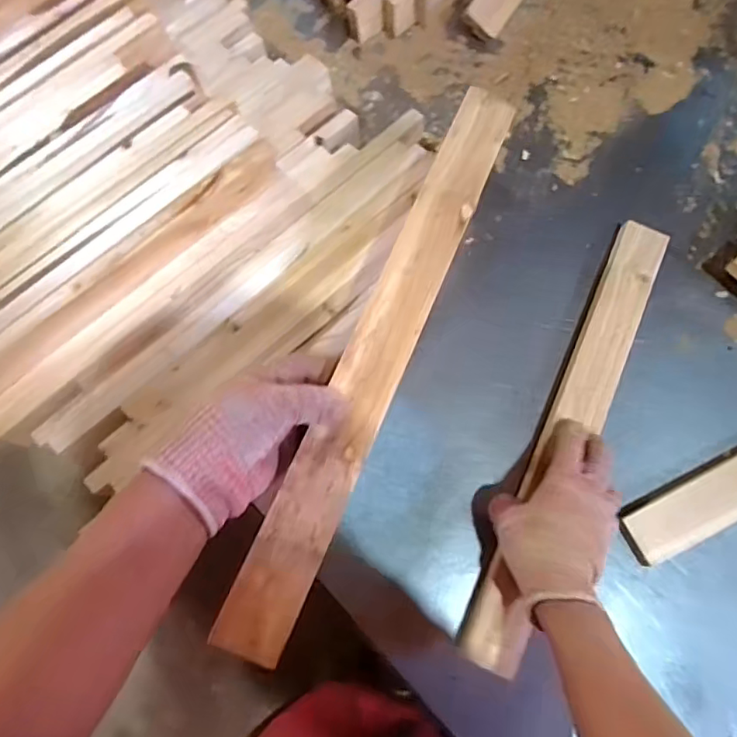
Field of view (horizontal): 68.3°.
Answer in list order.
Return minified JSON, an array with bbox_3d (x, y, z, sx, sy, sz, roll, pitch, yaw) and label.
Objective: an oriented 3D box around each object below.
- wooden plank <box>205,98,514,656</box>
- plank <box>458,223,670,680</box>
[{"bbox_3d":[0.016,-0.029,0.437,0.048,0.014,0.502,22,73,7],"label":"wooden plank"},{"bbox_3d":[0.211,0.054,0.553,0.054,0.029,0.491,25,74,8],"label":"plank"}]

